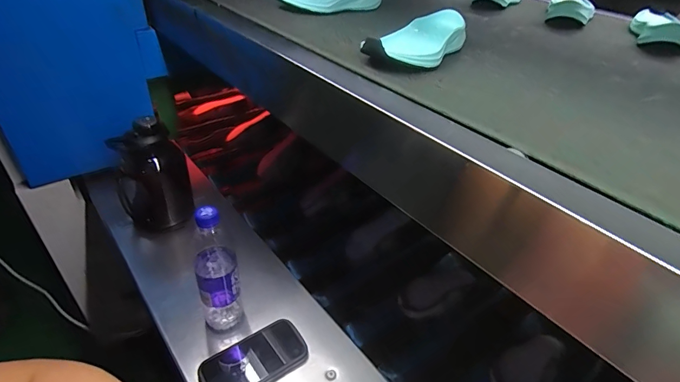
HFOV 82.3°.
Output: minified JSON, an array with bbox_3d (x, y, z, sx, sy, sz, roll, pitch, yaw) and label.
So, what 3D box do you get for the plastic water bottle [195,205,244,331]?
[{"bbox_3d":[-0.191,0.117,0.596,0.057,0.234,0.060,-13,36,-19],"label":"plastic water bottle"}]

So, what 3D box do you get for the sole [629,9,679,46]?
[{"bbox_3d":[0.565,-0.289,0.684,0.085,0.046,0.183,18,37,25],"label":"sole"}]

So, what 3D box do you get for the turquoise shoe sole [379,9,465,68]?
[{"bbox_3d":[0.112,-0.197,0.512,0.080,0.043,0.188,15,36,21],"label":"turquoise shoe sole"}]

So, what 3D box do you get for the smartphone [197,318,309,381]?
[{"bbox_3d":[-0.131,0.263,0.598,0.159,0.018,0.084,-22,52,-28],"label":"smartphone"}]

